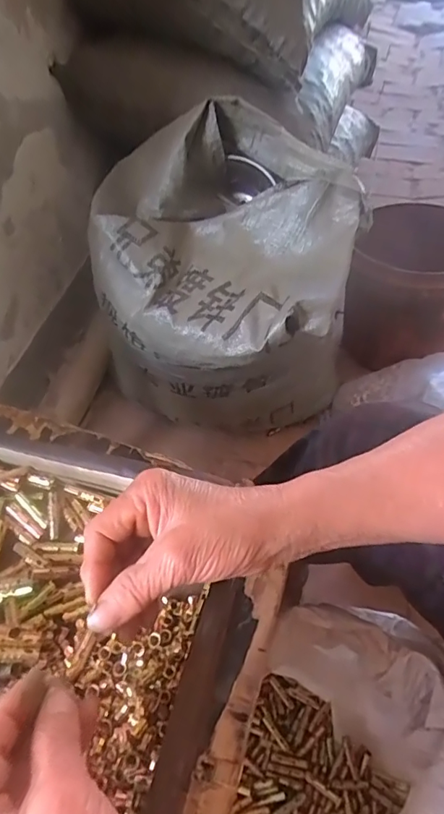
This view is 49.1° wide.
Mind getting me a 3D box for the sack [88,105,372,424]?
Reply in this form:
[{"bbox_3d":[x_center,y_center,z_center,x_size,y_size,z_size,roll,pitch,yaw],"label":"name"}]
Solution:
[{"bbox_3d":[-0.005,-0.128,0.755,0.363,0.483,0.277,13,54,15],"label":"sack"}]

